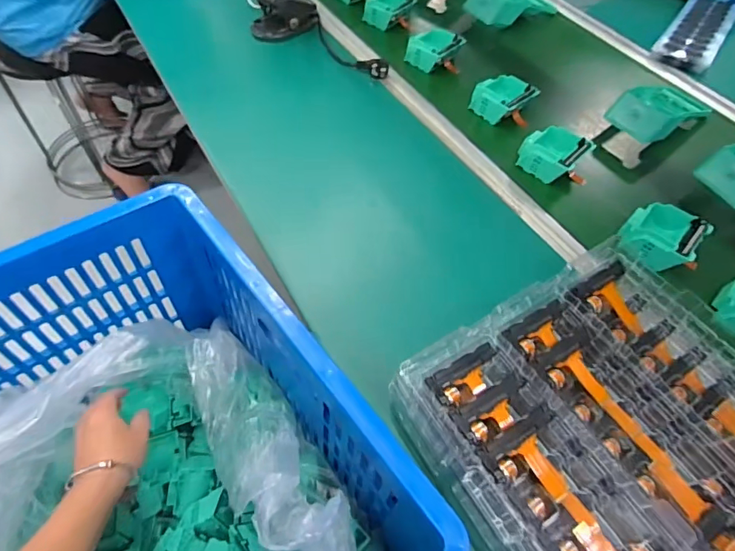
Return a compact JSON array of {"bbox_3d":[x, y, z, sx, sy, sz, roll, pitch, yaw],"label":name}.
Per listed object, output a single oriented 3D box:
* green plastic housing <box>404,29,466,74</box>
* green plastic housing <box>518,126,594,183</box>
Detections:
[{"bbox_3d":[0.114,-0.390,0.807,0.088,0.036,0.076,-36,62,-24],"label":"green plastic housing"},{"bbox_3d":[0.262,-0.173,0.656,0.080,0.037,0.078,-38,63,-25],"label":"green plastic housing"}]

